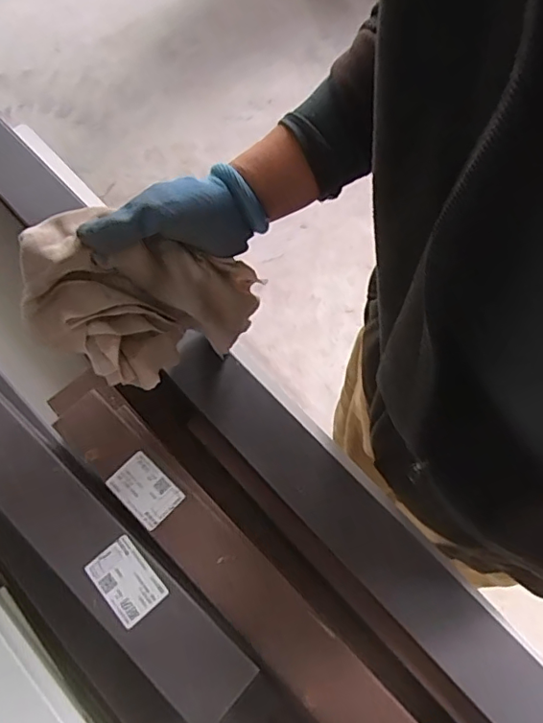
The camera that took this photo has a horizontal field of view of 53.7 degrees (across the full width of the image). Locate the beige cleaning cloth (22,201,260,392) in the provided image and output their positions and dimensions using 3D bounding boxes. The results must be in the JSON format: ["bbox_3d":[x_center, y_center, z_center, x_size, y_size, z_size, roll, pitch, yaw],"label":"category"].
[{"bbox_3d":[-0.101,-0.039,0.432,0.154,0.122,0.110,6,66,2],"label":"beige cleaning cloth"}]

